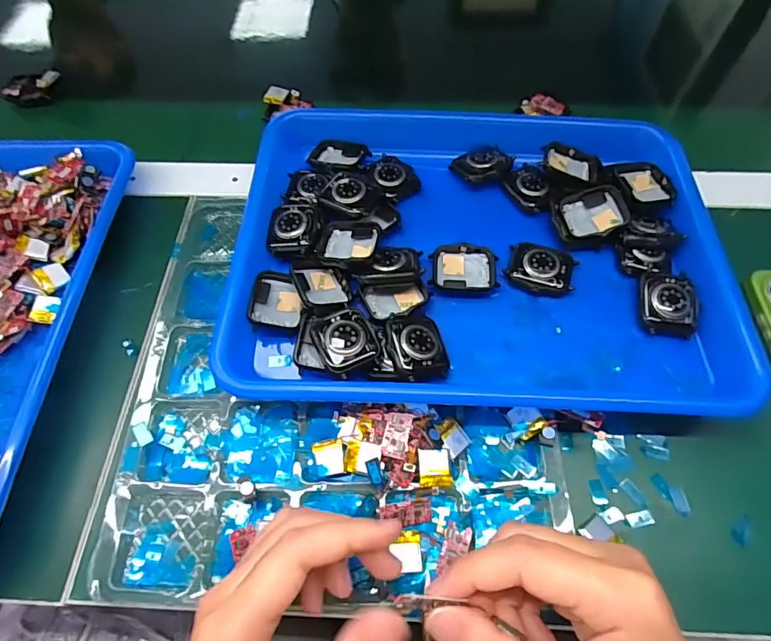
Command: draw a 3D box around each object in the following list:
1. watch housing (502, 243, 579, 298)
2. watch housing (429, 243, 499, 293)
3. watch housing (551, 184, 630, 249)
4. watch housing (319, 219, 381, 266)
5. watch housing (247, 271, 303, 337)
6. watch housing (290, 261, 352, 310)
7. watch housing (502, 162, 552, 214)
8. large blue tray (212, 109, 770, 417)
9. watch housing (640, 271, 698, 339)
[{"bbox_3d":[0.107,-0.036,0.316,0.045,0.011,0.037,19,63,12],"label":"watch housing"},{"bbox_3d":[0.055,-0.036,0.319,0.046,0.012,0.033,1,61,2],"label":"watch housing"},{"bbox_3d":[0.147,-0.075,0.328,0.050,0.017,0.043,-5,61,-1],"label":"watch housing"},{"bbox_3d":[-0.025,-0.055,0.316,0.041,0.014,0.041,0,61,2],"label":"watch housing"},{"bbox_3d":[-0.073,-0.012,0.304,0.034,0.011,0.044,6,51,-20],"label":"watch housing"},{"bbox_3d":[-0.042,-0.022,0.305,0.036,0.009,0.038,0,51,-35],"label":"watch housing"},{"bbox_3d":[0.113,-0.103,0.350,0.033,0.010,0.046,-26,64,-12],"label":"watch housing"},{"bbox_3d":[0.065,-0.065,0.328,0.318,0.036,0.255,1,63,3],"label":"large blue tray"},{"bbox_3d":[0.188,-0.012,0.302,0.036,0.012,0.042,7,61,5],"label":"watch housing"}]

